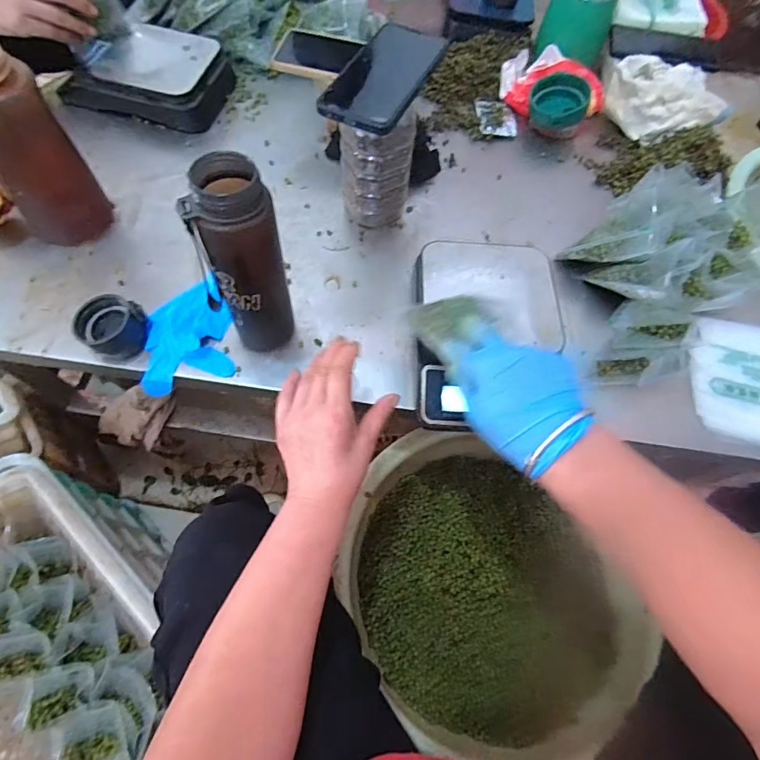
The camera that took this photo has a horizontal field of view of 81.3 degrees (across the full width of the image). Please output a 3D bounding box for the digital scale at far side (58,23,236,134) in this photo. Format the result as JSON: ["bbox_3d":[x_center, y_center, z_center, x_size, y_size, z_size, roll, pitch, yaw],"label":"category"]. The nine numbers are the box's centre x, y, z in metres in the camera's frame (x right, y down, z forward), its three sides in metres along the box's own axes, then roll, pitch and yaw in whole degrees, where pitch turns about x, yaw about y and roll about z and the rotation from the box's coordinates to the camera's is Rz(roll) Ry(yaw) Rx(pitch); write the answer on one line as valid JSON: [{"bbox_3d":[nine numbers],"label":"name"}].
[{"bbox_3d":[-0.337,-0.448,0.647,0.209,0.058,0.143,11,64,2],"label":"digital scale at far side"}]

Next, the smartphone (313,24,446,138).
[{"bbox_3d":[0.007,-0.304,0.440,0.075,0.013,0.164,23,65,8],"label":"smartphone"}]

